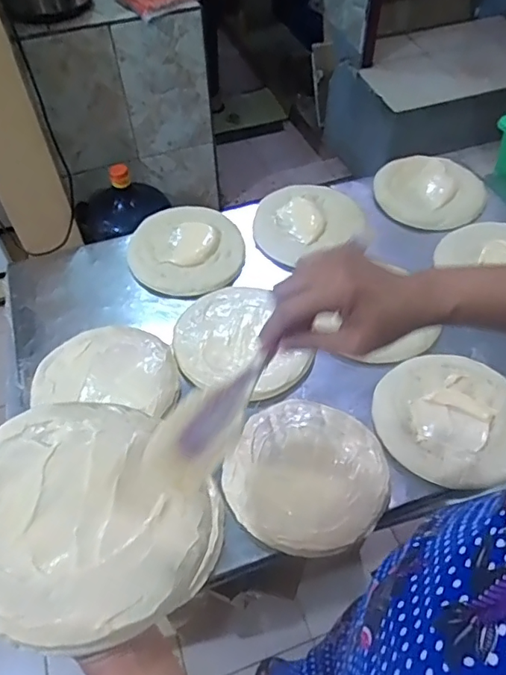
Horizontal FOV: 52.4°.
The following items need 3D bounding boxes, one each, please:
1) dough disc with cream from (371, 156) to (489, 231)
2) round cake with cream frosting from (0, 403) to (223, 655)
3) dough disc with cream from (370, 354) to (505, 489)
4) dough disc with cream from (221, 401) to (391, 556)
[{"bbox_3d":[0.335,-0.278,0.972,0.202,0.039,0.167,17,55,12],"label":"dough disc with cream"},{"bbox_3d":[-0.131,0.135,0.395,0.182,0.019,0.189,11,46,-12],"label":"round cake with cream frosting"},{"bbox_3d":[0.272,0.104,0.694,0.203,0.027,0.193,0,54,0],"label":"dough disc with cream"},{"bbox_3d":[0.068,0.168,0.646,0.192,0.026,0.190,0,54,0],"label":"dough disc with cream"}]

